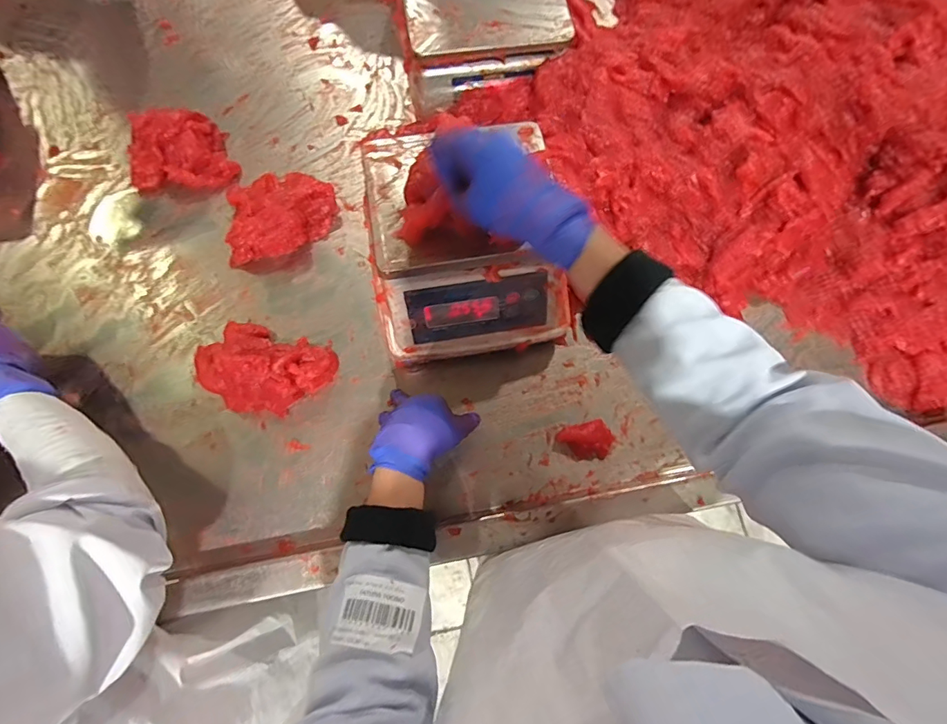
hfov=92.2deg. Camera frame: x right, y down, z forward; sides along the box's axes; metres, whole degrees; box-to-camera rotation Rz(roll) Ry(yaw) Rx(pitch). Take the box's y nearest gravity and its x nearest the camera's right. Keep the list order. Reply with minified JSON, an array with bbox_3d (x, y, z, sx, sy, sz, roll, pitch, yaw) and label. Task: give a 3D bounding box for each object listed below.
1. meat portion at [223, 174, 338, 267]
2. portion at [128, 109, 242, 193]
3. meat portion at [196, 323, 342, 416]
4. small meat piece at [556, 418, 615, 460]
[{"bbox_3d":[-0.270,-0.210,0.636,0.148,0.039,0.129,-11,77,-3],"label":"meat portion"},{"bbox_3d":[-0.430,-0.306,0.659,0.149,0.048,0.115,-12,77,-4],"label":"portion"},{"bbox_3d":[-0.268,0.006,0.560,0.170,0.074,0.110,16,77,3],"label":"meat portion"},{"bbox_3d":[0.142,0.098,0.563,0.067,0.020,0.046,-14,77,-4],"label":"small meat piece"}]

